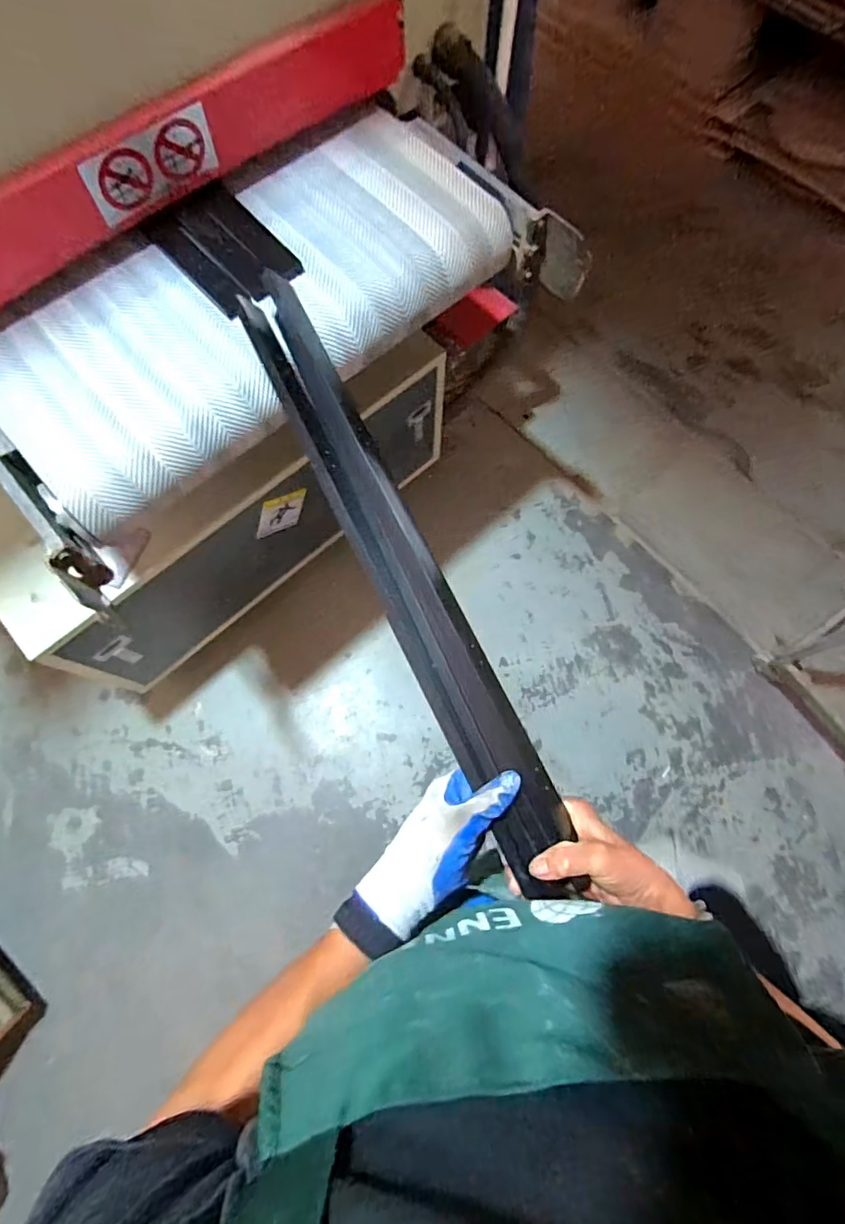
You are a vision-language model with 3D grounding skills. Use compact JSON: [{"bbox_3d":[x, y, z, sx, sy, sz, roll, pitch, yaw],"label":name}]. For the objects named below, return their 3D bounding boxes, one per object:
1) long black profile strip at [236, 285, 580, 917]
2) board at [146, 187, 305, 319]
[{"bbox_3d":[-0.030,-0.062,0.543,0.068,0.049,0.697,-25,77,-6],"label":"long black profile strip"},{"bbox_3d":[-0.275,-0.508,0.733,0.129,0.011,0.195,-39,77,-10],"label":"board"}]

